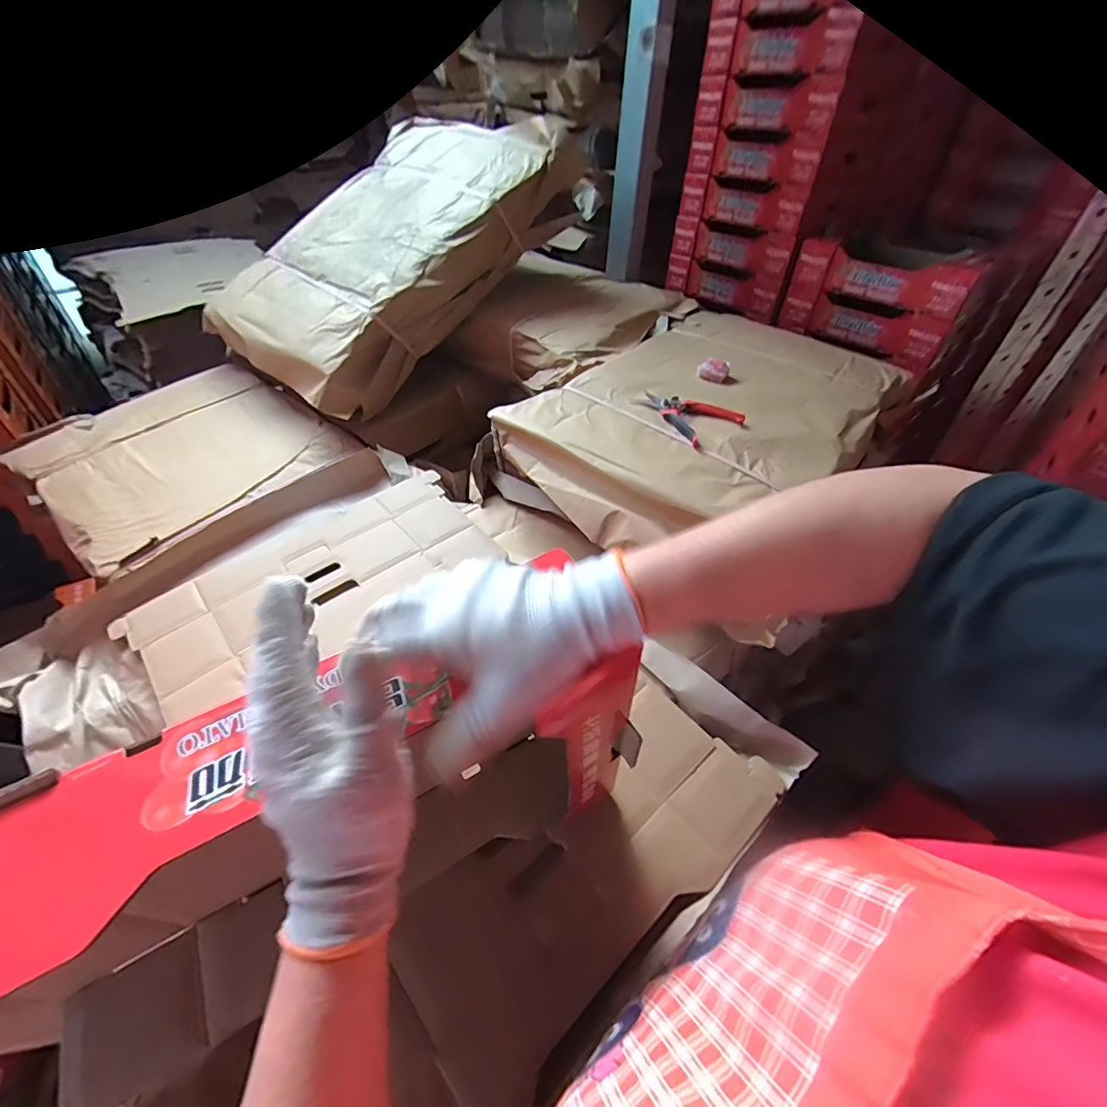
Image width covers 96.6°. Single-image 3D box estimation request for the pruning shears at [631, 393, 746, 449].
[{"bbox_3d":[0.226,-0.241,0.834,0.107,0.027,0.157,-22,49,-24],"label":"pruning shears"}]

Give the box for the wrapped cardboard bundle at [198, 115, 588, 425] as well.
[{"bbox_3d":[-0.381,-0.706,1.152,0.523,0.152,0.818,32,77,19],"label":"wrapped cardboard bundle"}]

